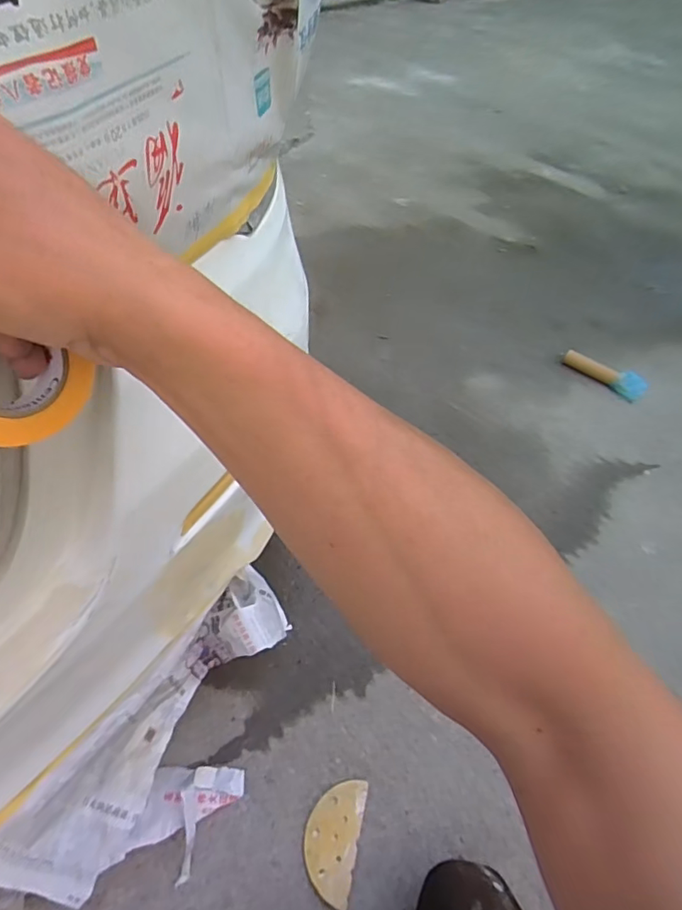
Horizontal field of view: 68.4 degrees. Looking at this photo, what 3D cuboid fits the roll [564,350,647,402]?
[{"bbox_3d":[0.630,-0.199,1.207,0.056,0.055,0.206,-33,60,-26],"label":"roll"}]

